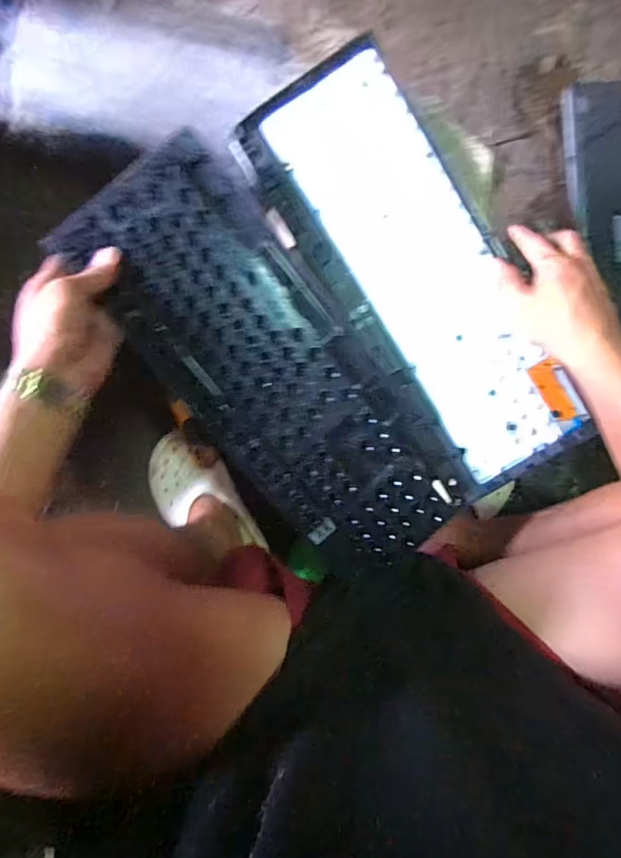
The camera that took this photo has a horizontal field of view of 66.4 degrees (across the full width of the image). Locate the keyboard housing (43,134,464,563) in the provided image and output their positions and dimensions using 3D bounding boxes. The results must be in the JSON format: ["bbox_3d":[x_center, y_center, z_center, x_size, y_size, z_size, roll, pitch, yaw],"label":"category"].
[{"bbox_3d":[-0.029,-0.050,0.456,0.172,0.030,0.429,-38,100,2],"label":"keyboard housing"}]

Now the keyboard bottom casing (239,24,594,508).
[{"bbox_3d":[0.107,-0.145,0.476,0.169,0.033,0.447,-32,94,1],"label":"keyboard bottom casing"}]

